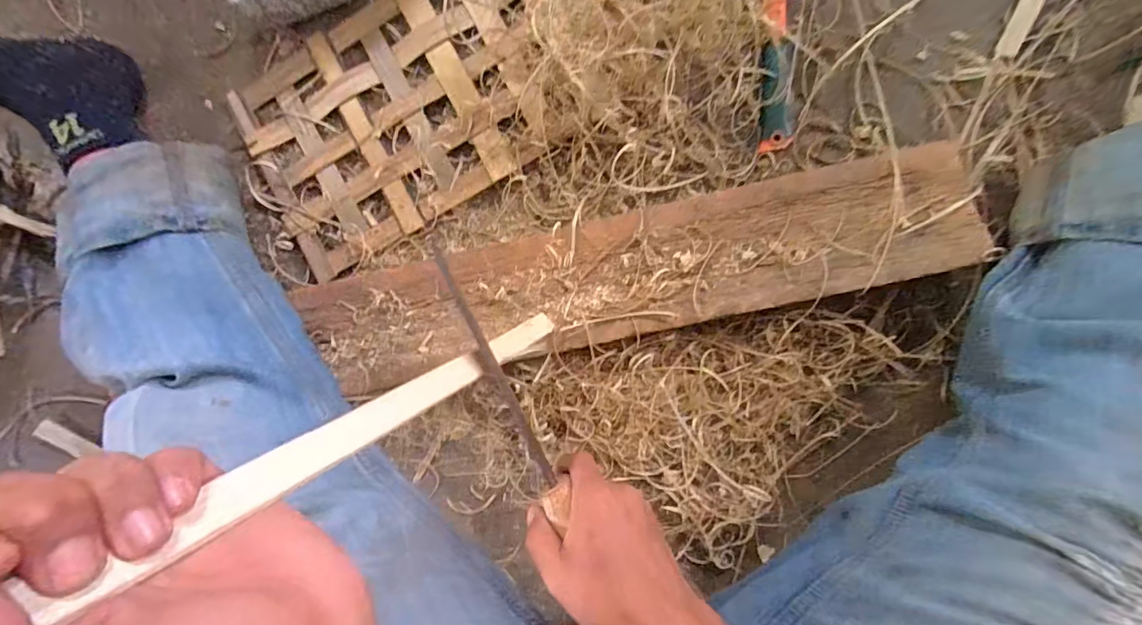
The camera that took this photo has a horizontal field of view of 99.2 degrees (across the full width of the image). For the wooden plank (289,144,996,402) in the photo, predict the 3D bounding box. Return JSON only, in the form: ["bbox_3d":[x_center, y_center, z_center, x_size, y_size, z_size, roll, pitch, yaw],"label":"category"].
[{"bbox_3d":[0.050,-0.034,0.441,0.599,0.024,0.114,-11,90,4],"label":"wooden plank"}]

